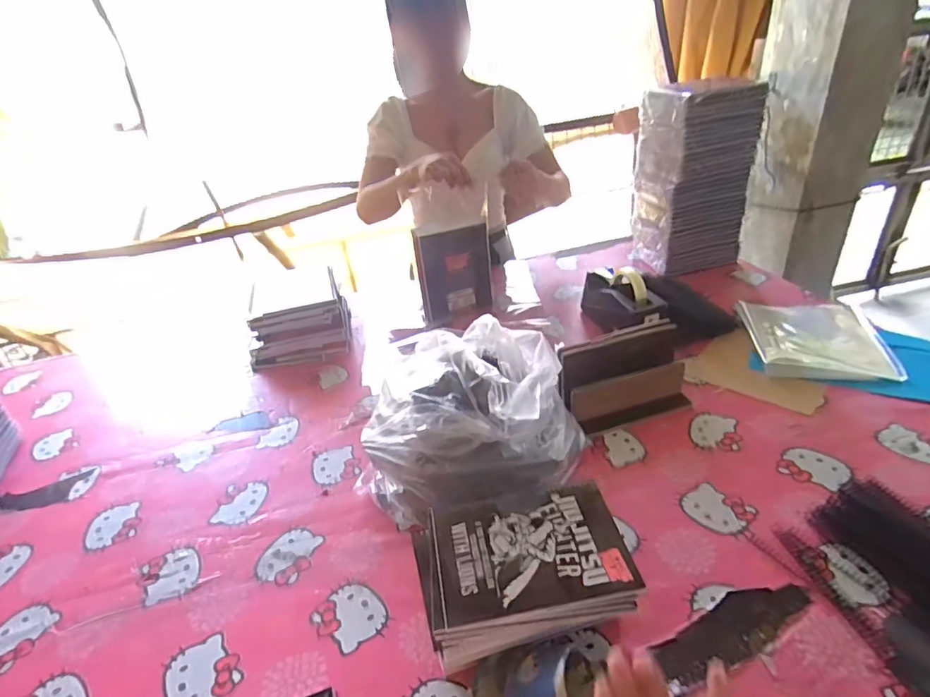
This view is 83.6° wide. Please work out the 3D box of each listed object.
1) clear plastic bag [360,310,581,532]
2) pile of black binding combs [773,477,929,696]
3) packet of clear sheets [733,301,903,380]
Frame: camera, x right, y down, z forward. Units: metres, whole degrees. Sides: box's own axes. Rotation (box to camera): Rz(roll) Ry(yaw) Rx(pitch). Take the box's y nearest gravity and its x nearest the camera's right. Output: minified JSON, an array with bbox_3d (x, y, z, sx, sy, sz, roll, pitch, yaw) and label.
[{"bbox_3d":[0.008,0.096,0.719,0.308,0.209,0.176,-11,32,-5],"label":"clear plastic bag"},{"bbox_3d":[0.482,0.241,0.570,0.185,0.019,0.225,-11,32,-6],"label":"pile of black binding combs"},{"bbox_3d":[0.641,-0.031,0.948,0.217,0.034,0.238,1,33,13],"label":"packet of clear sheets"}]

